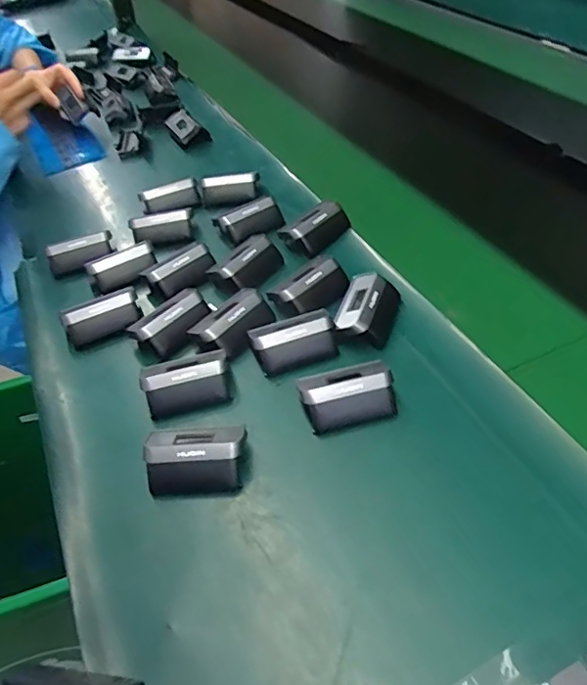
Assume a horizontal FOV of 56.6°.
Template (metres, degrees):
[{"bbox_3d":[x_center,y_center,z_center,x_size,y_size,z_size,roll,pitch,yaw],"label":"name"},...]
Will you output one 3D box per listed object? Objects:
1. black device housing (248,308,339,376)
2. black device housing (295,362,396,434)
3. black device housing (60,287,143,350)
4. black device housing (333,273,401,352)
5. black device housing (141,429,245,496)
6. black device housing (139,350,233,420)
[{"bbox_3d":[0.000,-0.002,0.478,0.070,0.031,0.043,-12,45,-6],"label":"black device housing"},{"bbox_3d":[0.043,0.041,0.432,0.070,0.031,0.047,-12,45,-5],"label":"black device housing"},{"bbox_3d":[-0.184,-0.025,0.525,0.070,0.033,0.031,-22,47,-15],"label":"black device housing"},{"bbox_3d":[0.067,-0.028,0.492,0.048,0.031,0.071,10,47,16],"label":"black device housing"},{"bbox_3d":[-0.072,0.086,0.401,0.070,0.026,0.043,-4,45,2],"label":"black device housing"},{"bbox_3d":[-0.090,0.032,0.456,0.068,0.029,0.041,-11,45,-5],"label":"black device housing"}]

